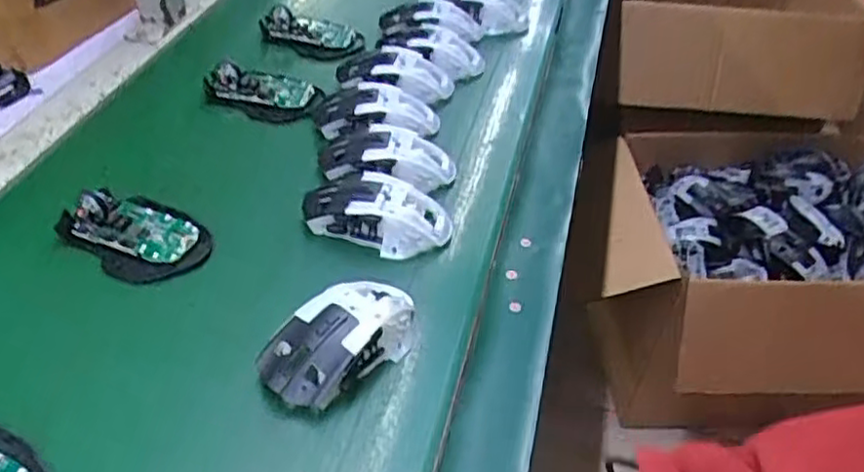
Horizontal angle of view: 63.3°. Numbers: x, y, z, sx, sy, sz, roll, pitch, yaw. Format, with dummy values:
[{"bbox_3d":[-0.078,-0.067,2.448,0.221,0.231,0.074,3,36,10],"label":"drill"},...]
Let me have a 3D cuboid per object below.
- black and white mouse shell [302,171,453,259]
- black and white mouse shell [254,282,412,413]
[{"bbox_3d":[-0.042,-0.020,0.544,0.110,0.034,0.056,12,42,8],"label":"black and white mouse shell"},{"bbox_3d":[-0.057,0.062,0.456,0.116,0.036,0.064,-31,52,-31],"label":"black and white mouse shell"}]

